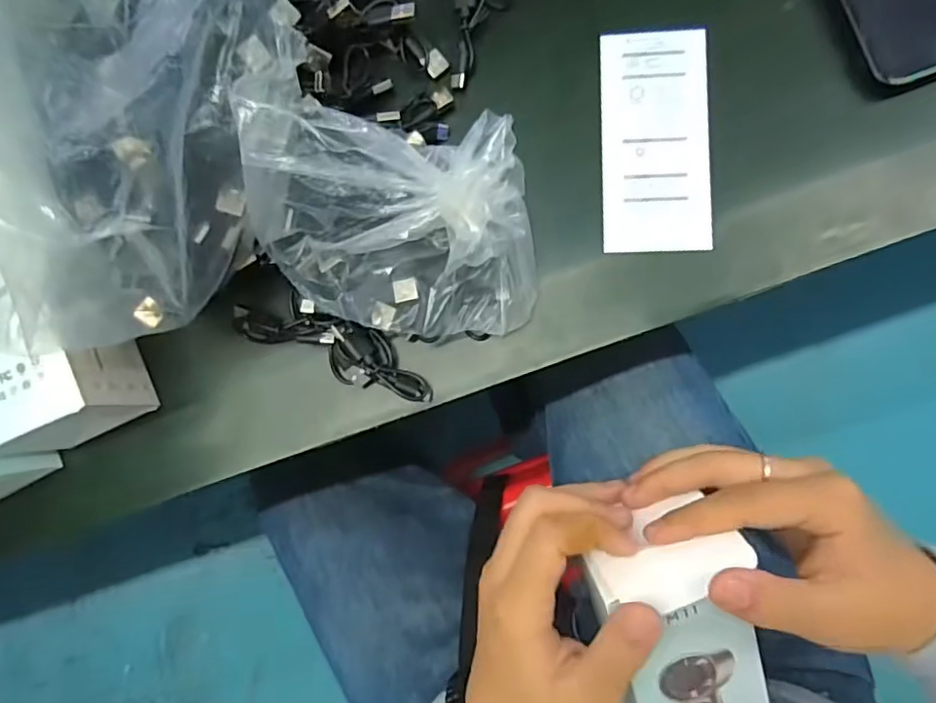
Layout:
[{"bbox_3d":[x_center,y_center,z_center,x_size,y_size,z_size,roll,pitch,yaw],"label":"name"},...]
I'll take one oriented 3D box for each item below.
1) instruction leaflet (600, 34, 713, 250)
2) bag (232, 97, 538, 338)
[{"bbox_3d":[0.100,-0.112,0.310,0.055,0.004,0.118,-1,85,7],"label":"instruction leaflet"},{"bbox_3d":[-0.033,-0.059,0.278,0.132,0.087,0.096,6,86,7],"label":"bag"}]

